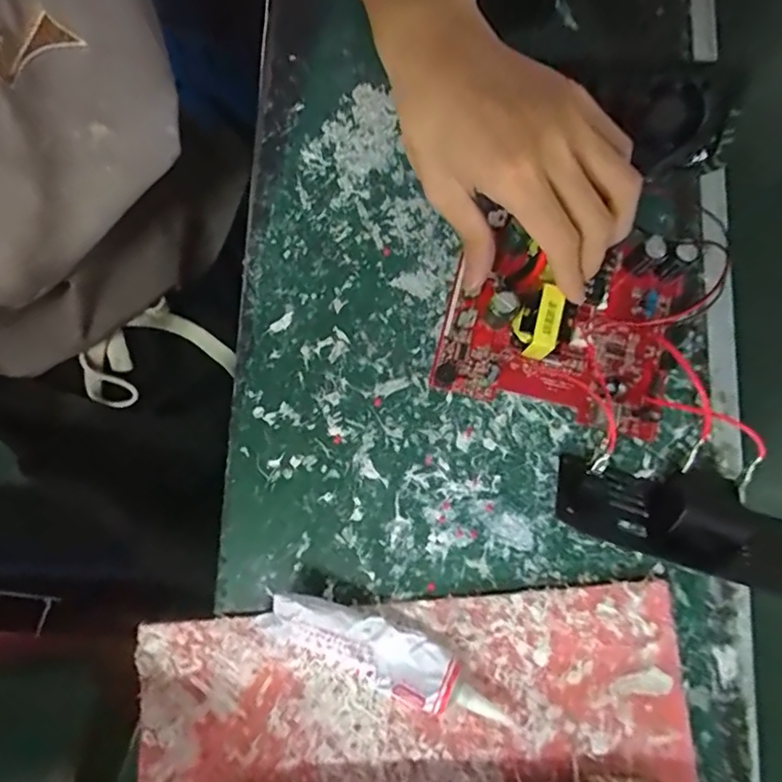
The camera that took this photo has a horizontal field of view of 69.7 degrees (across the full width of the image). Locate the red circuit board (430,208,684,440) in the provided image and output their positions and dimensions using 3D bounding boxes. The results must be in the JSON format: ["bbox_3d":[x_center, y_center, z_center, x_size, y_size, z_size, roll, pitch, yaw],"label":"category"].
[{"bbox_3d":[0.098,-0.040,0.308,0.130,0.038,0.108,14,79,1],"label":"red circuit board"}]

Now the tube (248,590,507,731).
[{"bbox_3d":[-0.003,0.132,0.281,0.123,0.025,0.029,26,81,3],"label":"tube"}]

